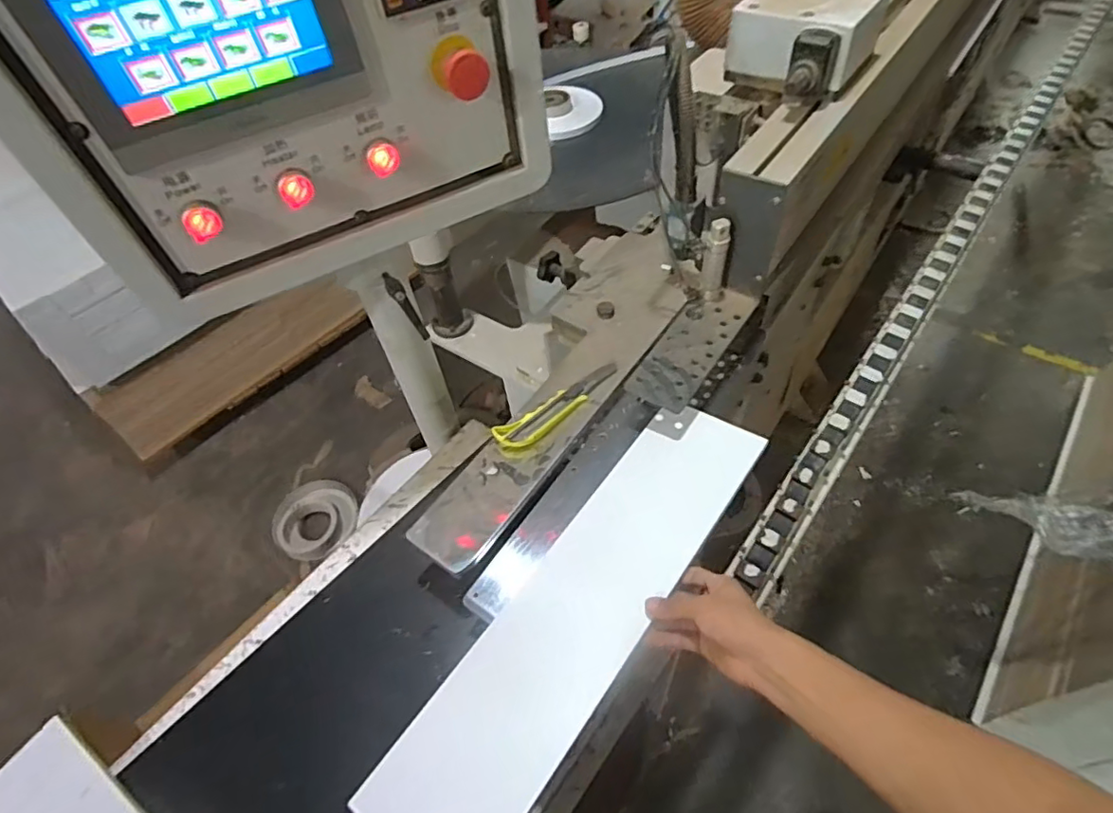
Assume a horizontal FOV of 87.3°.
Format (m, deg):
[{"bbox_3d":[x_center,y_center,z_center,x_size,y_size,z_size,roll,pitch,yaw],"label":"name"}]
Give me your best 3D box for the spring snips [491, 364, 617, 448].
[{"bbox_3d":[0.008,-0.001,0.772,0.194,0.014,0.041,-32,57,-17],"label":"spring snips"}]

